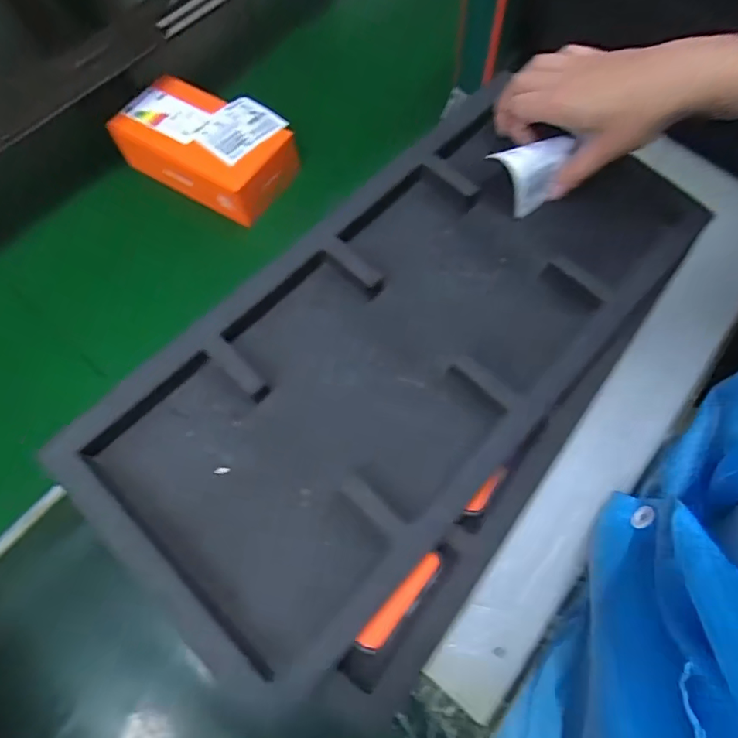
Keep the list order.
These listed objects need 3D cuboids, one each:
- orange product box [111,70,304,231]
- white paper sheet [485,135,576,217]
[{"bbox_3d":[-0.183,-0.259,0.551,0.203,0.062,0.109,30,70,14],"label":"orange product box"},{"bbox_3d":[0.136,-0.156,0.389,0.062,0.022,0.052,-23,84,-6],"label":"white paper sheet"}]

